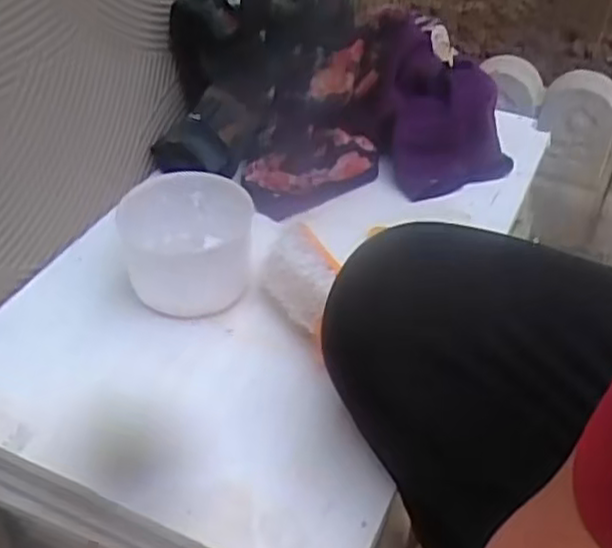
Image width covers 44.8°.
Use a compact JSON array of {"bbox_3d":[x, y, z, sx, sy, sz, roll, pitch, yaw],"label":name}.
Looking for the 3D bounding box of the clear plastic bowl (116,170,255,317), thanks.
[{"bbox_3d":[-0.101,-0.026,0.621,0.115,0.077,0.100,-2,37,-9],"label":"clear plastic bowl"}]

